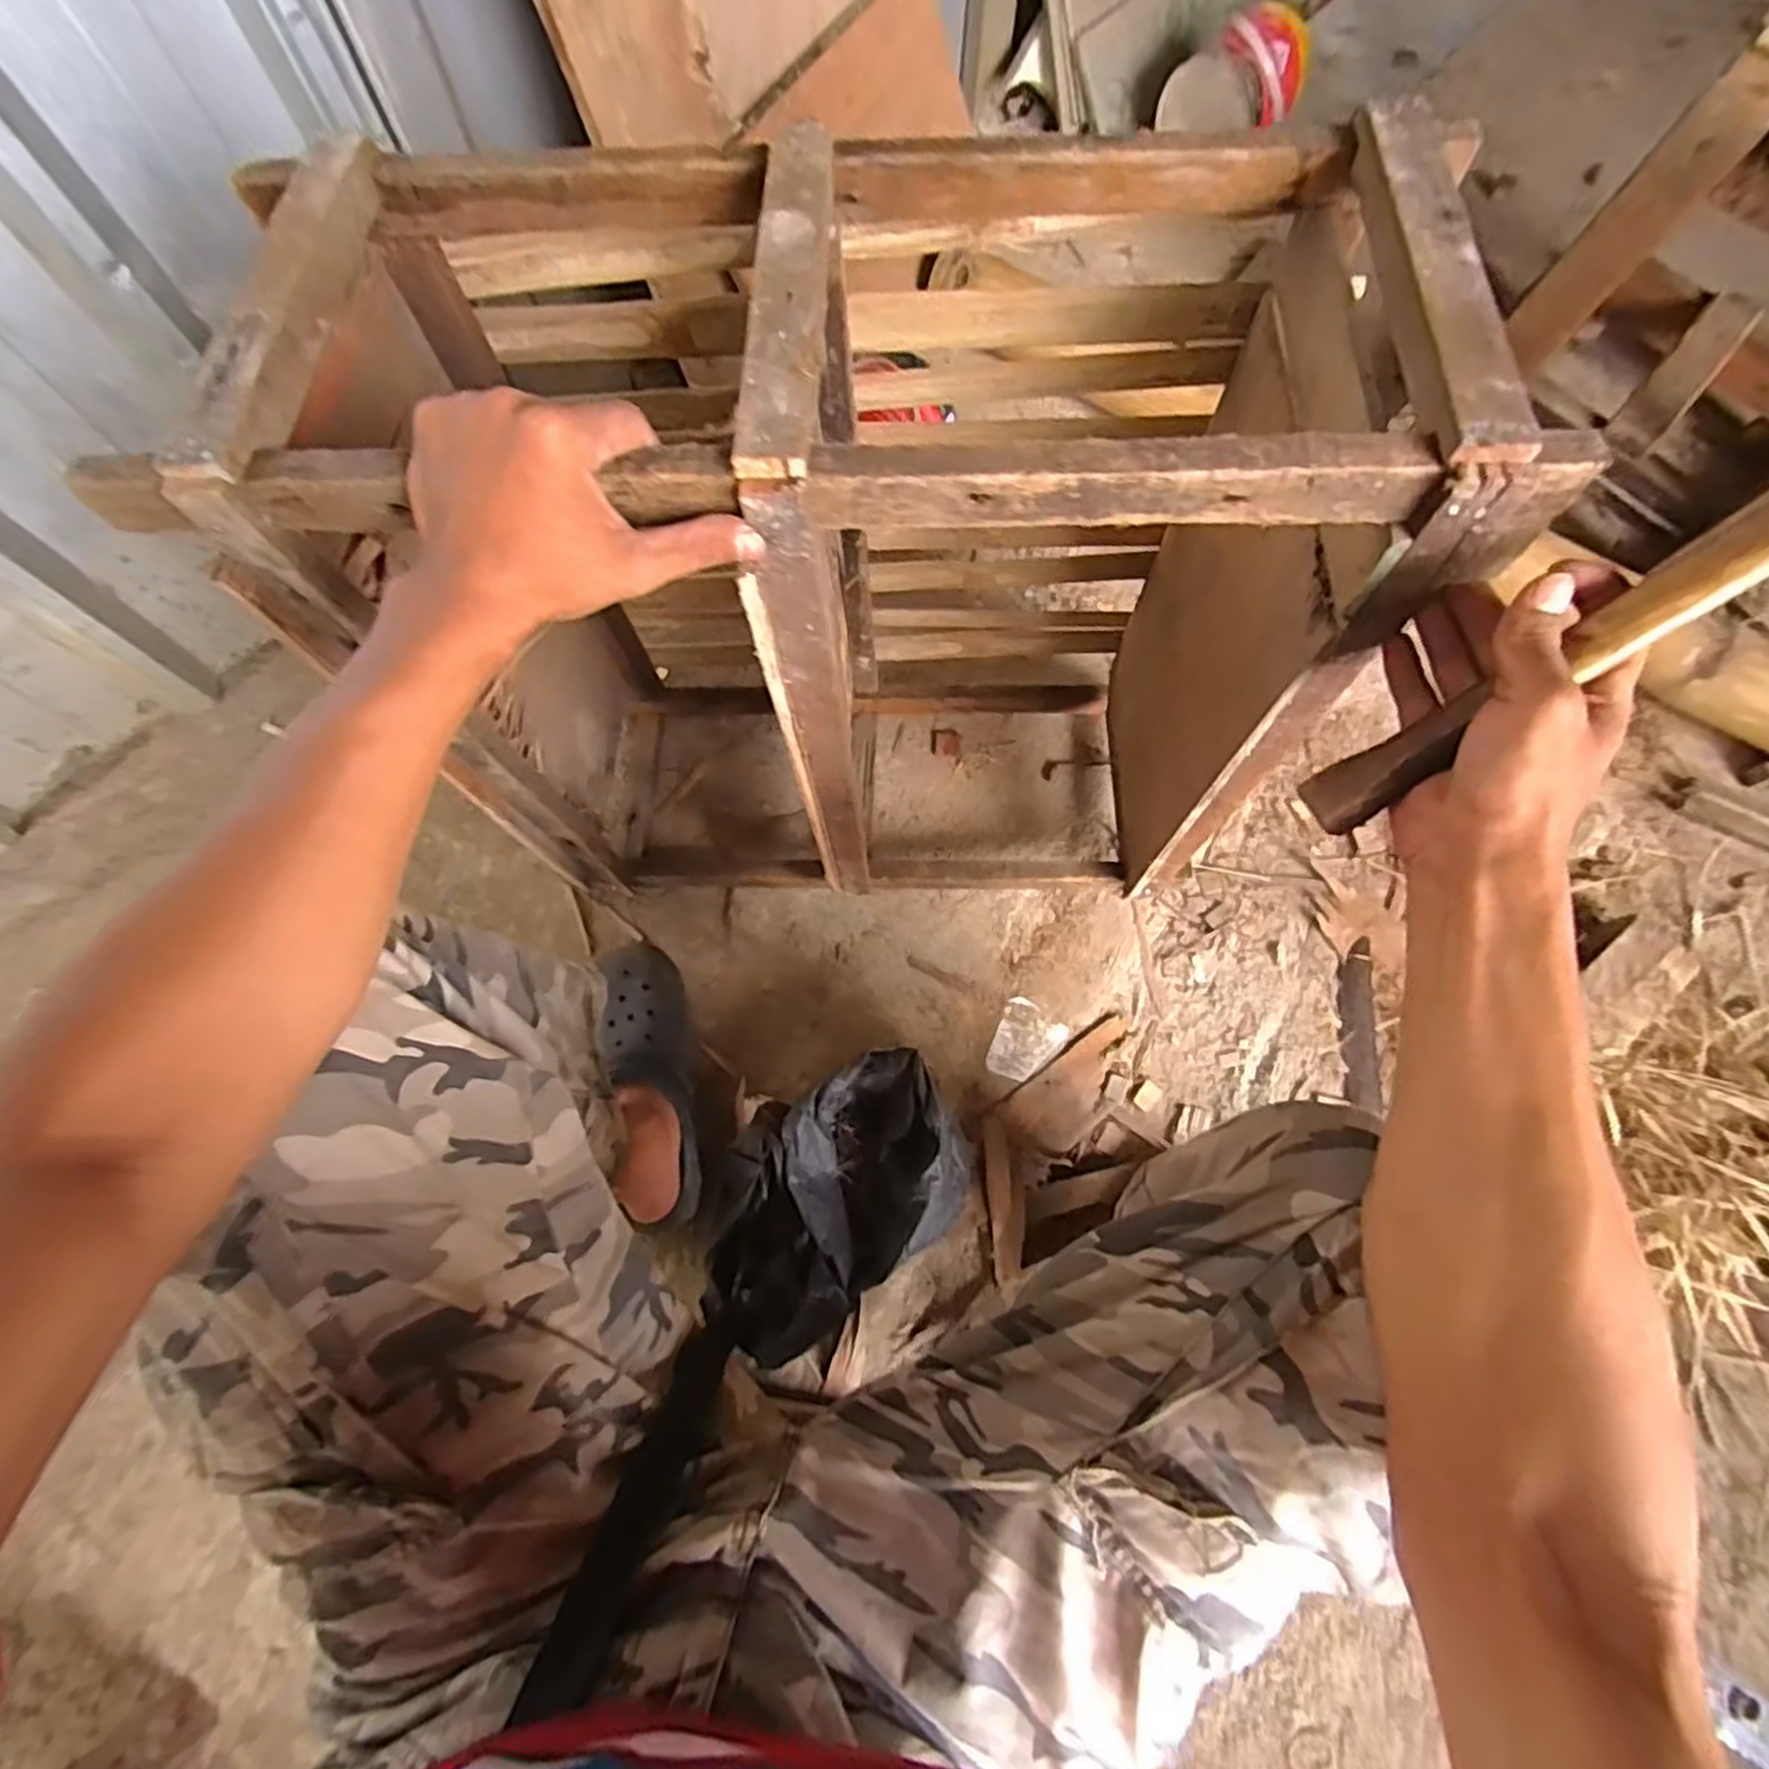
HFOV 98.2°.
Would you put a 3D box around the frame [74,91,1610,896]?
[{"bbox_3d":[-0.023,-0.212,0.623,0.606,0.578,0.302,1,70,-1],"label":"frame"}]

